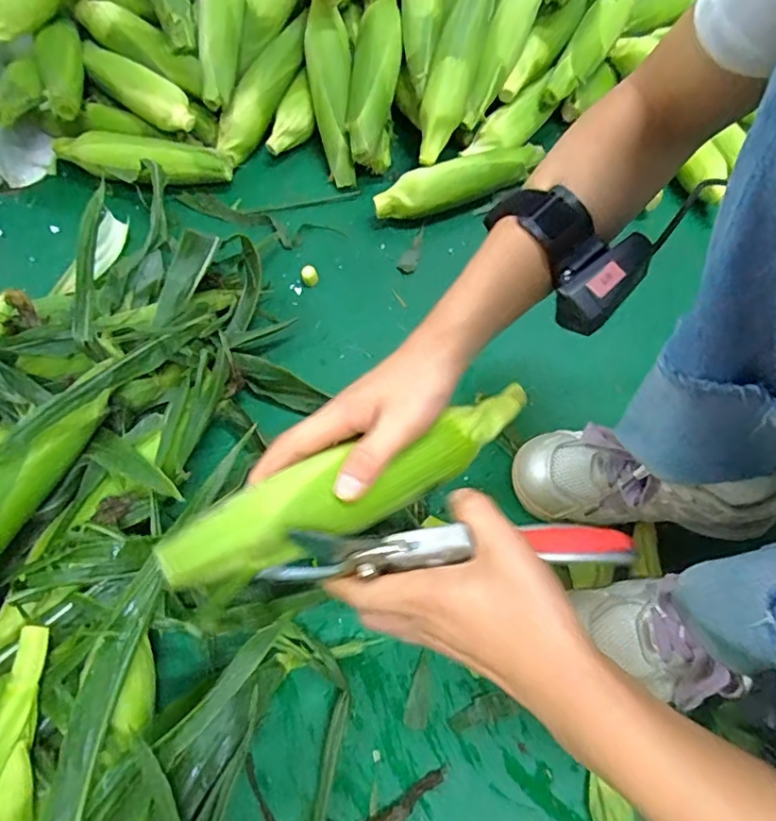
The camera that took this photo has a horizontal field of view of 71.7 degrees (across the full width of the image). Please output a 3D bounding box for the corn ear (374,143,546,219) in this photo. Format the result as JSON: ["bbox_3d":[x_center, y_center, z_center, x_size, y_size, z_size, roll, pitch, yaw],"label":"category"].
[{"bbox_3d":[0.094,-0.294,0.692,0.235,0.058,0.050,-27,66,-14],"label":"corn ear"}]

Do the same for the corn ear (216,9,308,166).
[{"bbox_3d":[-0.166,-0.438,0.719,0.046,0.046,0.225,27,84,13],"label":"corn ear"}]

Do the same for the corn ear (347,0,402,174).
[{"bbox_3d":[-0.016,-0.428,0.690,0.058,0.065,0.233,6,88,3],"label":"corn ear"}]

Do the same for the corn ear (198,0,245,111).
[{"bbox_3d":[-0.207,-0.501,0.676,0.047,0.057,0.238,4,93,2],"label":"corn ear"}]

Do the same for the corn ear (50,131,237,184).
[{"bbox_3d":[-0.316,-0.324,0.695,0.220,0.057,0.050,0,63,0],"label":"corn ear"}]

